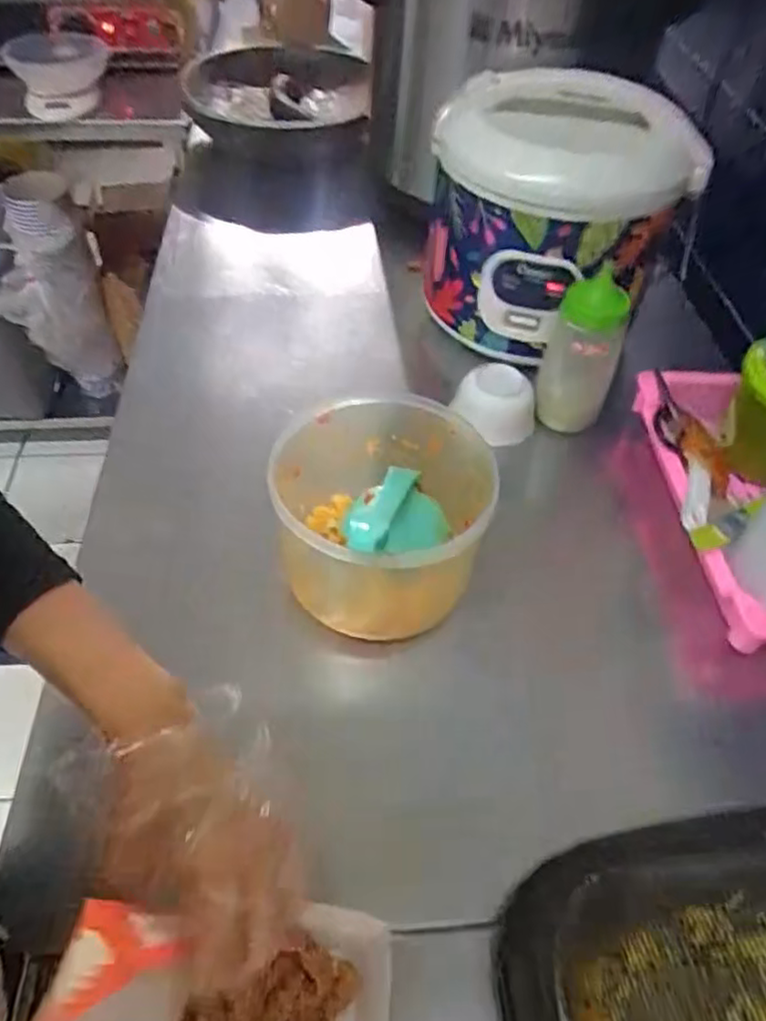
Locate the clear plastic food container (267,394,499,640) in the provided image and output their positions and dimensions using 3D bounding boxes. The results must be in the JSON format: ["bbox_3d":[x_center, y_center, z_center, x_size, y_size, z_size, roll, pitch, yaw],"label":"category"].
[{"bbox_3d":[-0.008,0.004,0.535,0.165,0.130,0.171,15,52,11],"label":"clear plastic food container"}]

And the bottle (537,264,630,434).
[{"bbox_3d":[0.197,-0.155,0.654,0.074,0.152,0.056,11,51,7],"label":"bottle"}]

